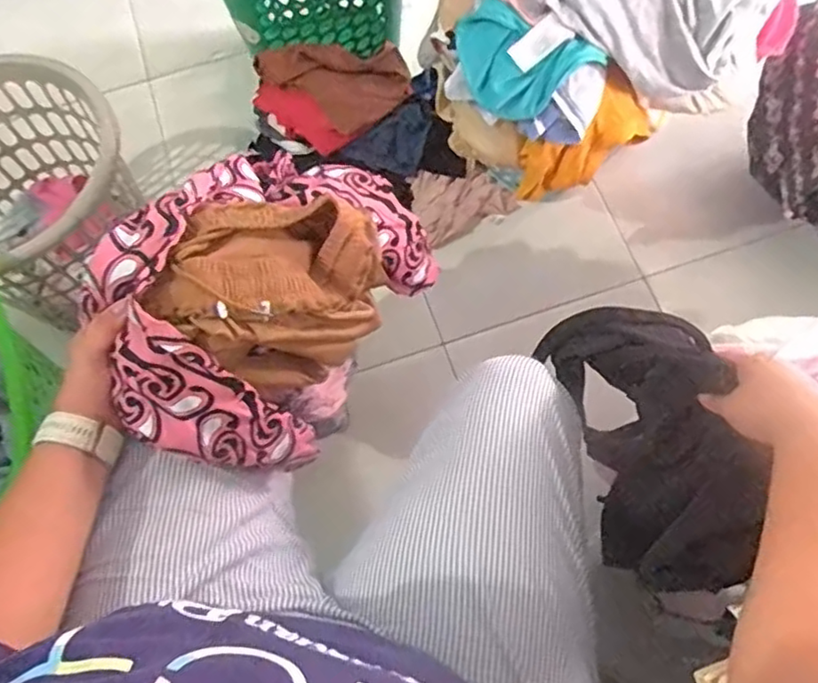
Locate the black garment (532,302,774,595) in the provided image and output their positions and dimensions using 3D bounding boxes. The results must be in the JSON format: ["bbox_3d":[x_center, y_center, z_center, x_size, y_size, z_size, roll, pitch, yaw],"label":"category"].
[{"bbox_3d":[0.233,0.081,0.610,0.134,0.188,0.283,-6,70,1],"label":"black garment"}]

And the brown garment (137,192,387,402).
[{"bbox_3d":[-0.119,-0.046,0.583,0.152,0.127,0.167,21,73,10],"label":"brown garment"}]

